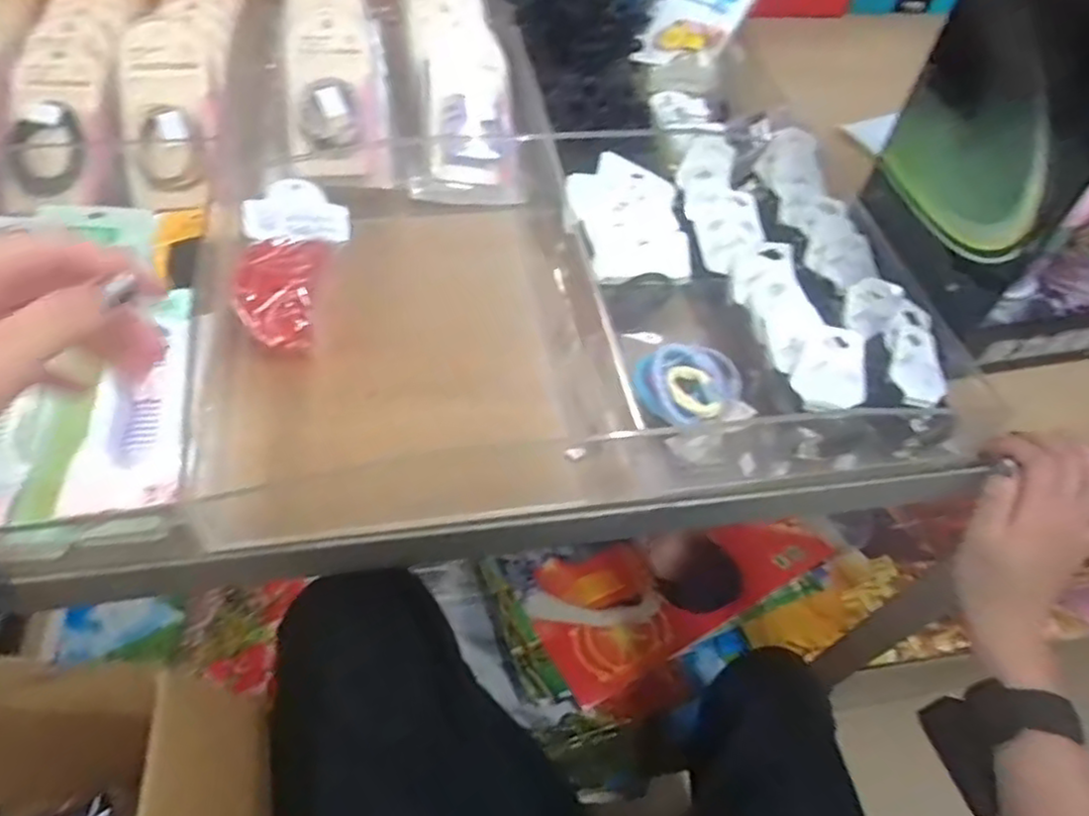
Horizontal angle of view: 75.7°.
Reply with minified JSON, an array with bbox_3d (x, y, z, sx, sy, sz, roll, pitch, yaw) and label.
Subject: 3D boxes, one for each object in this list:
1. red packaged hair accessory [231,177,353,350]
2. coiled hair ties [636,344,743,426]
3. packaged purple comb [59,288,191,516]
[{"bbox_3d":[-0.176,-0.104,0.495,0.070,0.023,0.144,-6,55,-9],"label":"red packaged hair accessory"},{"bbox_3d":[0.092,-0.016,0.451,0.061,0.030,0.051,-30,62,-23],"label":"coiled hair ties"},{"bbox_3d":[-0.231,-0.008,0.397,0.054,0.009,0.144,-6,59,-7],"label":"packaged purple comb"}]

